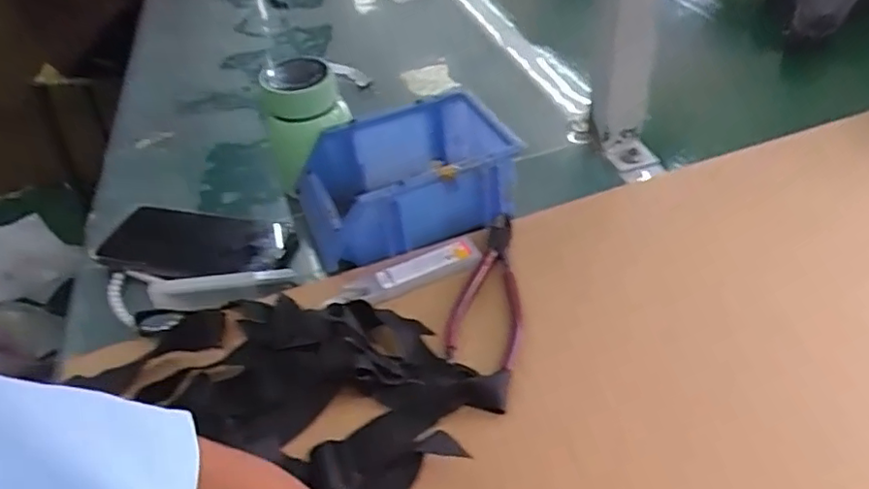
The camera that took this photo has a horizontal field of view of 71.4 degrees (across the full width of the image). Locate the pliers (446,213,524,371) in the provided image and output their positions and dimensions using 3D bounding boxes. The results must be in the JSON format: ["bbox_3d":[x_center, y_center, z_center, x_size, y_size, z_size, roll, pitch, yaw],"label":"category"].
[{"bbox_3d":[0.043,0.025,0.450,0.050,0.008,0.150,3,42,12],"label":"pliers"}]

